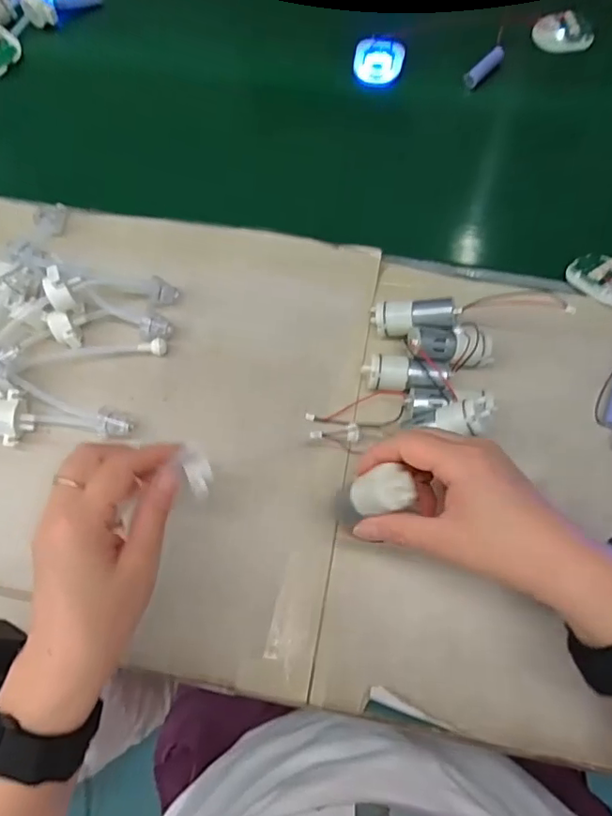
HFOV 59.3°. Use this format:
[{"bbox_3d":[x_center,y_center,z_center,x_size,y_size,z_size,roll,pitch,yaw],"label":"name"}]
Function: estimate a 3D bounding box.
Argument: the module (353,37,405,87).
[{"bbox_3d":[0.074,-0.353,0.546,0.050,0.006,0.052,0,83,11],"label":"module"}]

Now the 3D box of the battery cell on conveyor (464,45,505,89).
[{"bbox_3d":[0.179,-0.342,0.539,0.051,0.015,0.015,-43,75,-13],"label":"battery cell on conveyor"}]

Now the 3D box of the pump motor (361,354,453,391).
[{"bbox_3d":[0.075,-0.025,0.400,0.064,0.031,0.024,6,70,3],"label":"pump motor"}]

